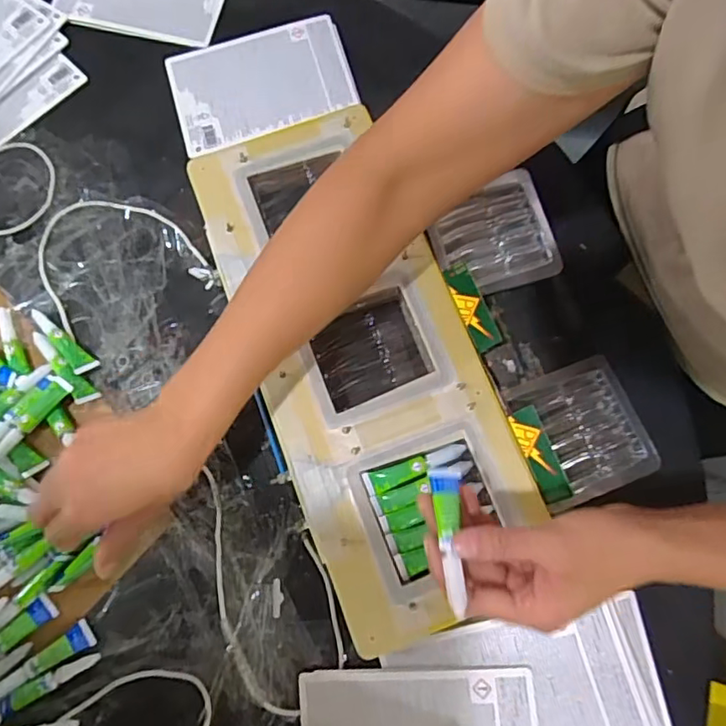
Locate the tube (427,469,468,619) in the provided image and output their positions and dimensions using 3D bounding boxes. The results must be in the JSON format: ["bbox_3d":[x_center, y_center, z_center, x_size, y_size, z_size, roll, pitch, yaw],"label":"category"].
[{"bbox_3d":[0.052,0.099,0.327,0.018,0.008,0.080,-4,63,-1],"label":"tube"}]

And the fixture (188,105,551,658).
[{"bbox_3d":[0.001,-0.010,0.472,0.179,0.037,0.426,-20,78,-5],"label":"fixture"}]

